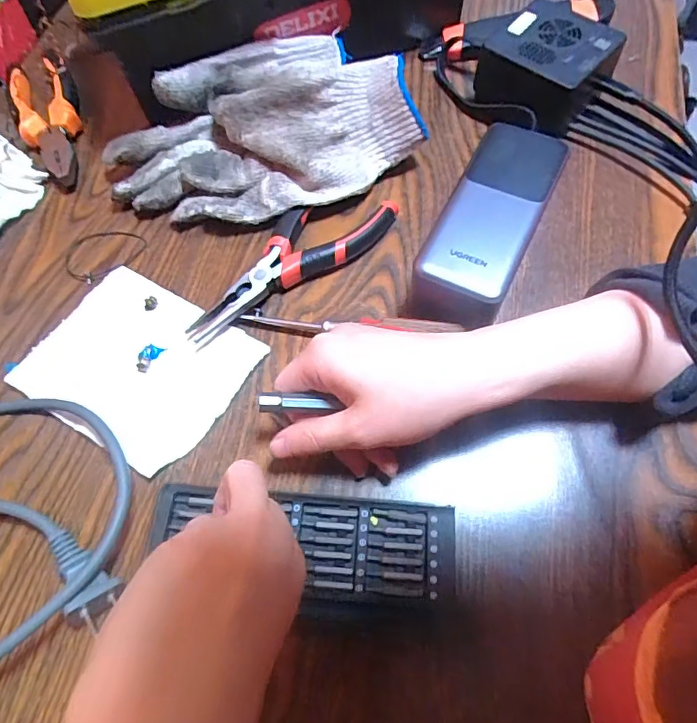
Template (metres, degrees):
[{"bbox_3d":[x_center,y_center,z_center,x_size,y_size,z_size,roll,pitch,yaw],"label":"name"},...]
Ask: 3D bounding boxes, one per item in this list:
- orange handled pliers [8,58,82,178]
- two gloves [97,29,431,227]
[{"bbox_3d":[-0.231,-0.184,0.385,0.044,0.027,0.120,-30,66,-12],"label":"orange handled pliers"},{"bbox_3d":[-0.063,-0.157,0.352,0.204,0.057,0.127,-28,66,-11],"label":"two gloves"}]

